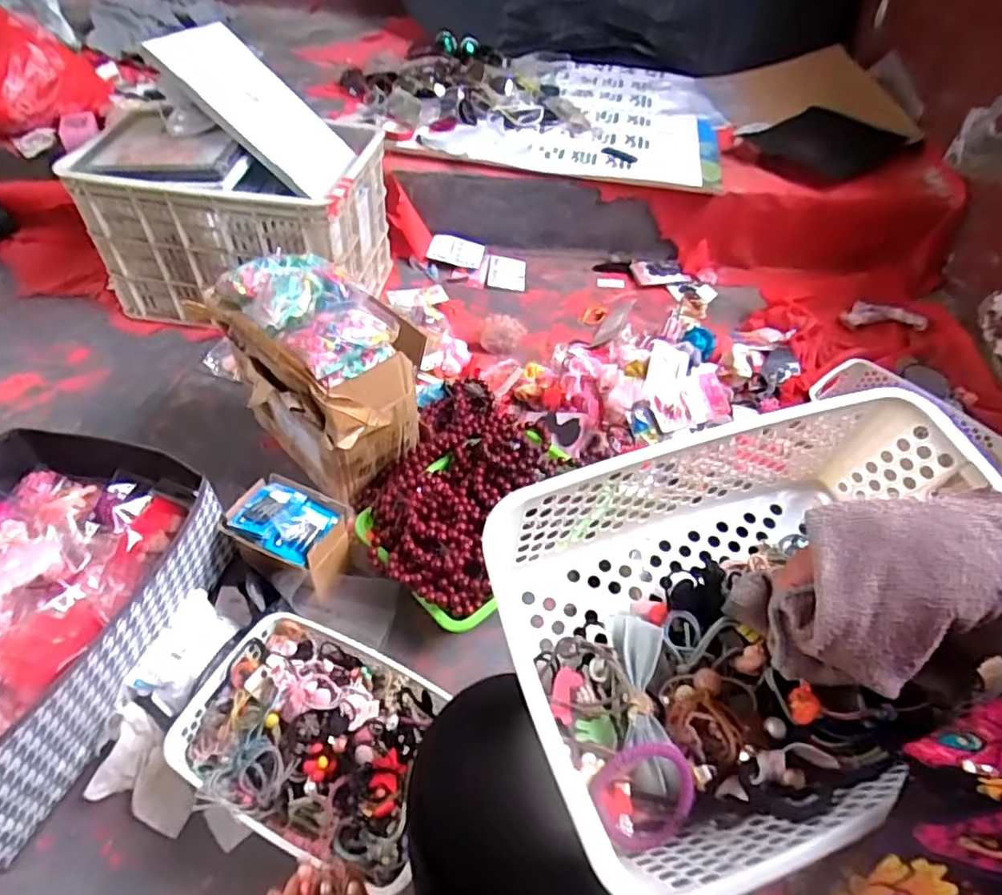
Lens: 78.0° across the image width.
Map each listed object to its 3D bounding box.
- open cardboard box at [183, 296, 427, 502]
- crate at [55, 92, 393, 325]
[{"bbox_3d":[-0.249,-0.081,0.927,0.221,0.256,0.200,29,50,21],"label":"open cardboard box"},{"bbox_3d":[-0.513,-0.456,1.256,0.497,0.296,0.323,7,46,1],"label":"crate"}]

